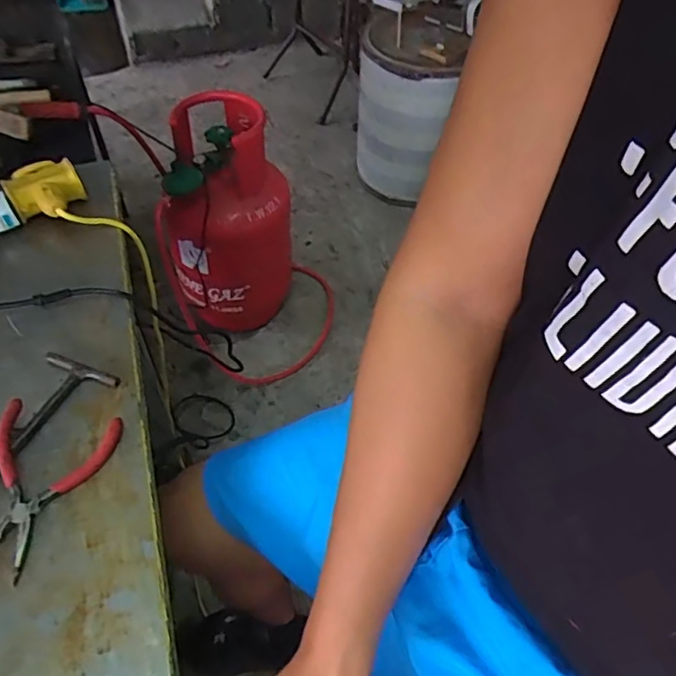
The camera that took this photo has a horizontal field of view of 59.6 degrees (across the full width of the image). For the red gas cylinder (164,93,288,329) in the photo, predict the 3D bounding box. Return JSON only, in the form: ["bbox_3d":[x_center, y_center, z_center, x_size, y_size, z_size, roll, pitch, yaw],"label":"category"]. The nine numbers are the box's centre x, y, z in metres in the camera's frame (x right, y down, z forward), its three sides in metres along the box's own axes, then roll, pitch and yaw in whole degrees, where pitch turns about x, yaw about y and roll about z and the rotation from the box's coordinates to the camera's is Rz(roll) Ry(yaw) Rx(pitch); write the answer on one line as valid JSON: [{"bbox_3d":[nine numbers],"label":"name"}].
[{"bbox_3d":[-0.251,-0.268,1.386,0.271,0.507,0.241,-2,52,-5],"label":"red gas cylinder"}]

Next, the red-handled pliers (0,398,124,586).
[{"bbox_3d":[-0.251,0.122,0.489,0.097,0.028,0.140,8,51,3],"label":"red-handled pliers"}]

